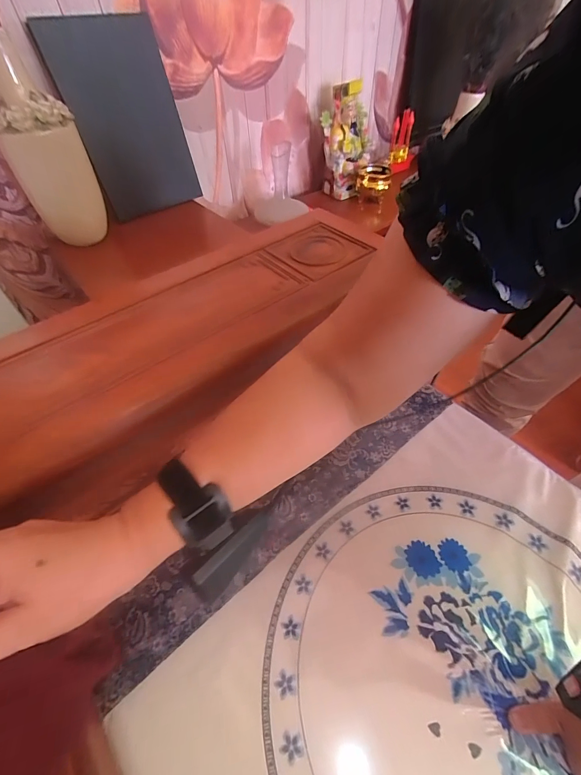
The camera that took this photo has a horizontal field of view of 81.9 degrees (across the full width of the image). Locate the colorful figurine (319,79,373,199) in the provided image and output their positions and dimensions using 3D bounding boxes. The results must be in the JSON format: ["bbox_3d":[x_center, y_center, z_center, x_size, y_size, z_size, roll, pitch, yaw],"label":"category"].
[{"bbox_3d":[0.247,-1.078,1.497,0.226,0.387,0.223,5,50,6],"label":"colorful figurine"}]

